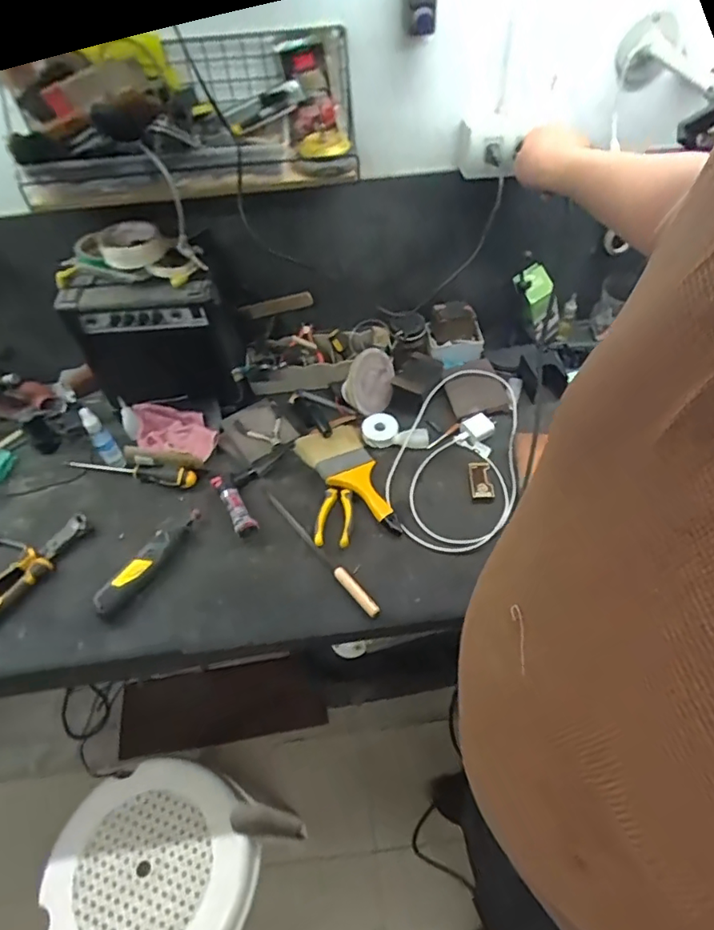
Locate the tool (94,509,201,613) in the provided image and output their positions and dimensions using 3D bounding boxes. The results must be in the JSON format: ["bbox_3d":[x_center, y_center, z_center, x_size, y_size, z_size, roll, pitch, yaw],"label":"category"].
[{"bbox_3d":[-0.309,0.140,0.822,0.044,0.035,0.202,27,59,21],"label":"tool"}]

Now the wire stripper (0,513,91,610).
[{"bbox_3d":[-0.493,0.156,0.827,0.043,0.022,0.206,31,61,23],"label":"wire stripper"}]

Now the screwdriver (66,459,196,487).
[{"bbox_3d":[-0.386,0.009,0.928,0.237,0.026,0.027,7,54,8],"label":"screwdriver"}]

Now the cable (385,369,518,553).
[{"bbox_3d":[0.166,-0.034,0.932,0.204,0.021,0.383,7,54,8],"label":"cable"}]

